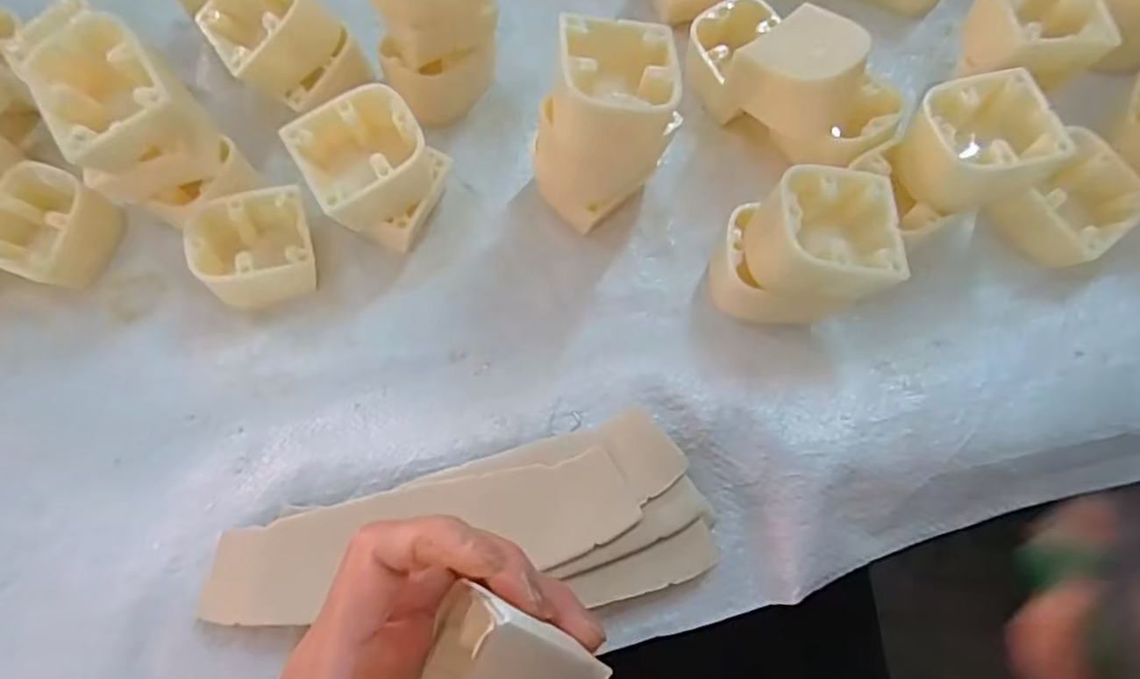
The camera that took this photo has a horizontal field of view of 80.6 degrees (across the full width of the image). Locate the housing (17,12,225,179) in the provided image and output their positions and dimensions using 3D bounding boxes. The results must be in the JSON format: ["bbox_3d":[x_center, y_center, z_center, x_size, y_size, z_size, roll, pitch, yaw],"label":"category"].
[{"bbox_3d":[-0.201,-0.102,0.310,0.050,0.064,0.055,-36,72,-10],"label":"housing"}]

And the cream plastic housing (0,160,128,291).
[{"bbox_3d":[-0.269,-0.058,0.346,0.046,0.030,0.054,17,71,9],"label":"cream plastic housing"}]

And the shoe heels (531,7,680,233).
[{"bbox_3d":[0.018,-0.096,0.317,0.057,0.097,0.059,6,70,5],"label":"shoe heels"}]

